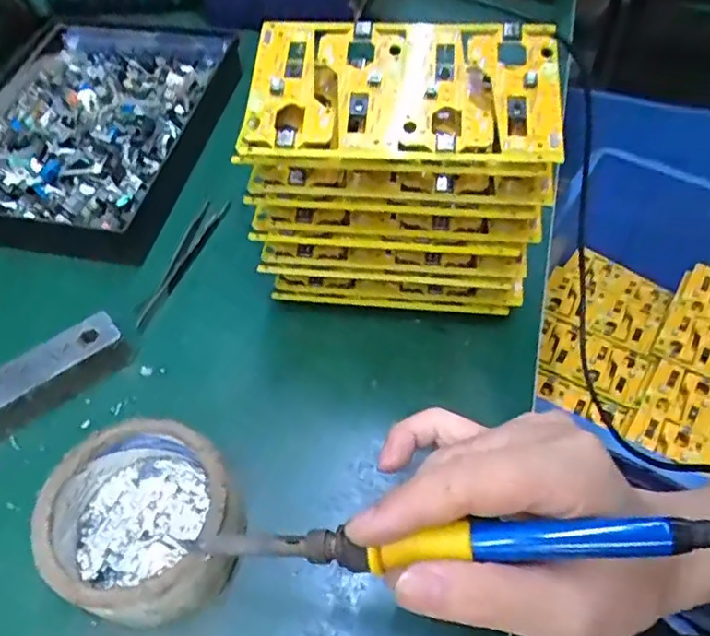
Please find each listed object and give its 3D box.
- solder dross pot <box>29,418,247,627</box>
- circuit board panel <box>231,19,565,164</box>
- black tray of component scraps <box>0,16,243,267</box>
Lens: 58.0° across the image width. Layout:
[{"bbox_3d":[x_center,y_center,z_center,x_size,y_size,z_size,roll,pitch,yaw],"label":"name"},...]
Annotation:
[{"bbox_3d":[-0.097,0.096,0.301,0.089,0.044,0.082,-2,54,3],"label":"solder dross pot"},{"bbox_3d":[0.021,-0.105,0.295,0.143,0.009,0.079,3,67,6],"label":"circuit board panel"},{"bbox_3d":[-0.200,-0.147,0.487,0.187,0.034,0.240,11,56,12],"label":"black tray of component scraps"}]

